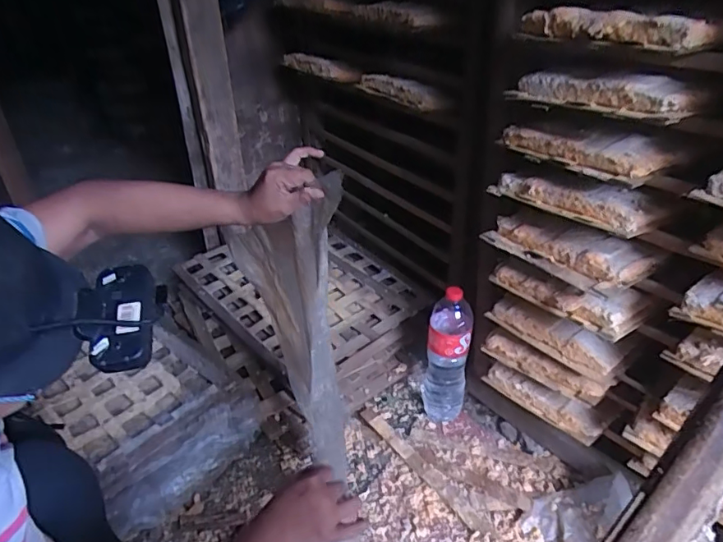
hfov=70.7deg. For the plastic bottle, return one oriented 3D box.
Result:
[{"bbox_3d":[0.173,0.174,1.039,0.083,0.293,0.070,3,32,6],"label":"plastic bottle"}]

